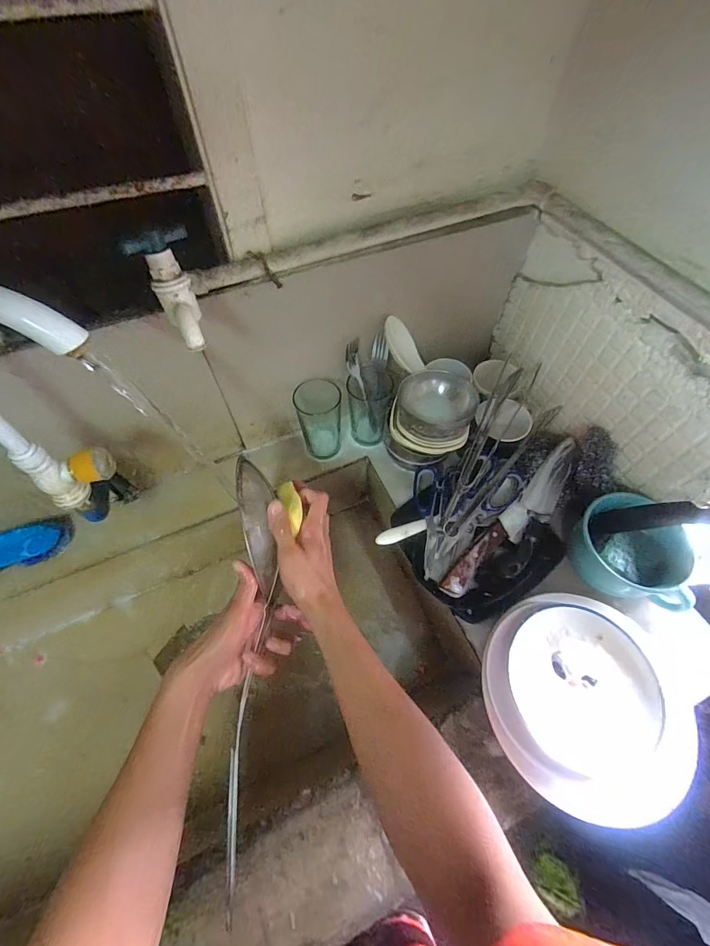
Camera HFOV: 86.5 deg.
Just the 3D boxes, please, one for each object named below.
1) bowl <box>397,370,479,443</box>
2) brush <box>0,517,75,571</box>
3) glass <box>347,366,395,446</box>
[{"bbox_3d":[0.115,-0.096,0.547,0.097,0.051,0.104,-23,62,-13],"label":"bowl"},{"bbox_3d":[-0.495,0.109,0.553,0.138,0.029,0.055,-20,103,-21],"label":"brush"},{"bbox_3d":[0.023,-0.106,0.635,0.069,0.123,0.063,5,60,3],"label":"glass"}]

